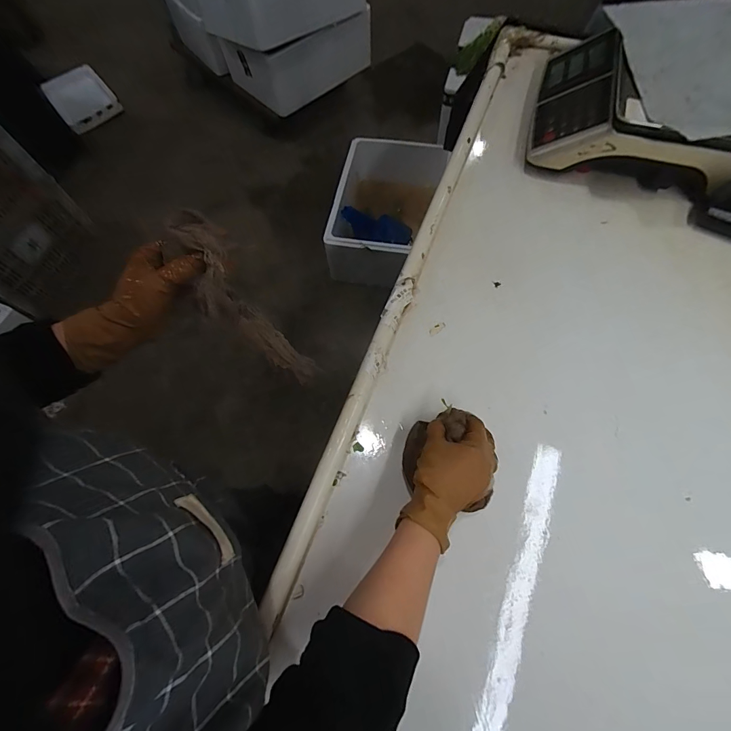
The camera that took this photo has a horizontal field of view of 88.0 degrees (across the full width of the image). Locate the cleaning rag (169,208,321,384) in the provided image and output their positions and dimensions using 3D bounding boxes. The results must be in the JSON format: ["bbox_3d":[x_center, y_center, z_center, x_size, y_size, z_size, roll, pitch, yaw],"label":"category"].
[{"bbox_3d":[-0.132,-0.053,0.463,0.048,0.279,0.071,19,69,24],"label":"cleaning rag"}]

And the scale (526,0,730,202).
[{"bbox_3d":[0.499,-0.434,0.621,0.381,0.139,0.381,11,68,8],"label":"scale"}]

